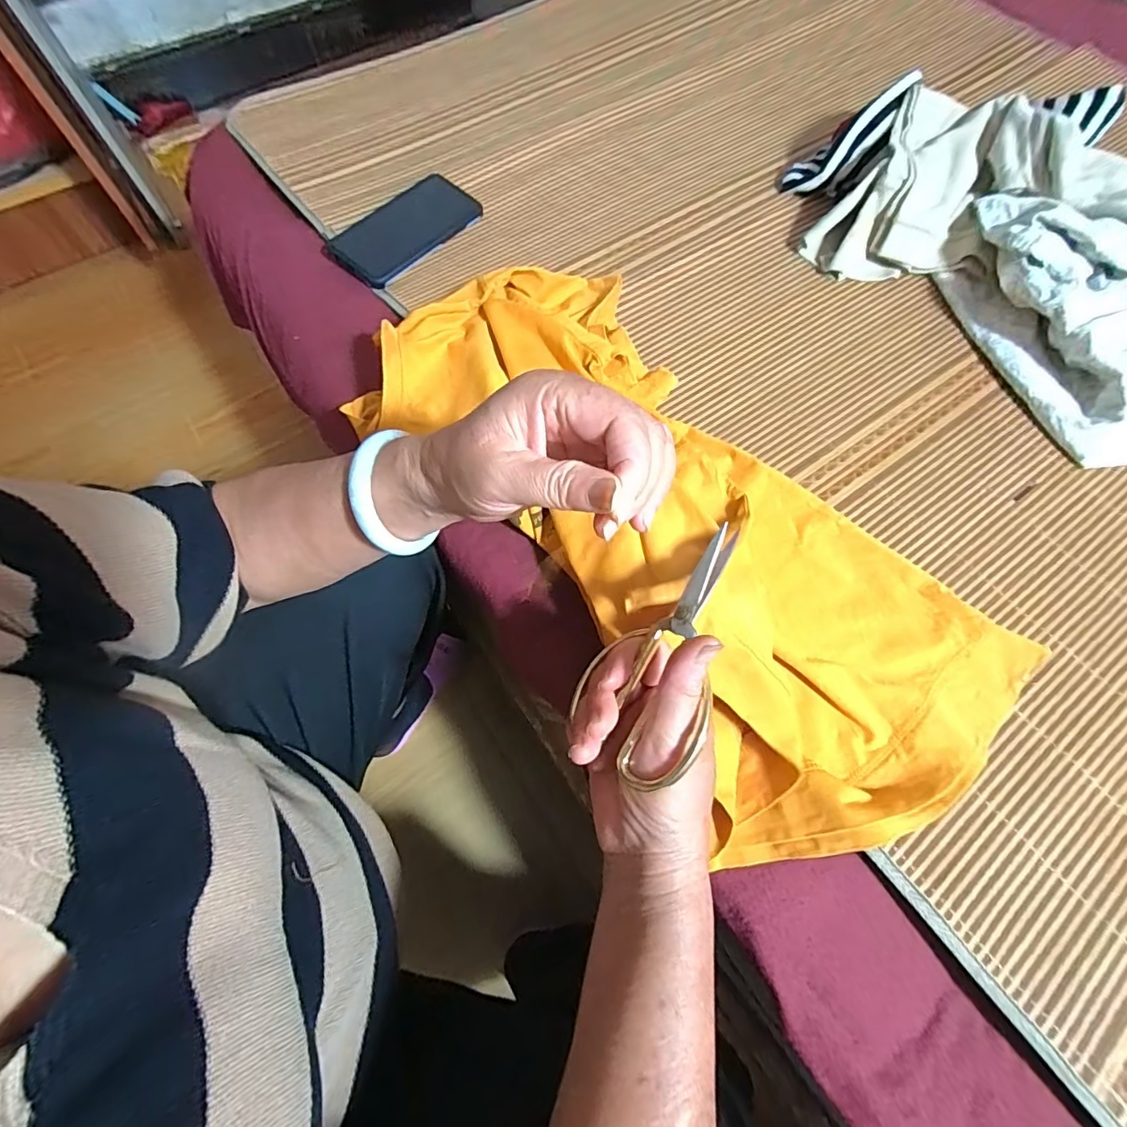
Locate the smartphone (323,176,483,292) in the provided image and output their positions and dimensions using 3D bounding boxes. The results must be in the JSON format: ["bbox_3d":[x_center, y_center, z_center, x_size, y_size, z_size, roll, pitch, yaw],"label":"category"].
[{"bbox_3d":[-0.166,-0.358,0.549,0.079,0.017,0.159,42,73,15],"label":"smartphone"}]

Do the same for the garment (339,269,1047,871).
[{"bbox_3d":[0.071,-0.049,0.381,0.250,0.074,0.519,-36,72,-14],"label":"garment"}]

